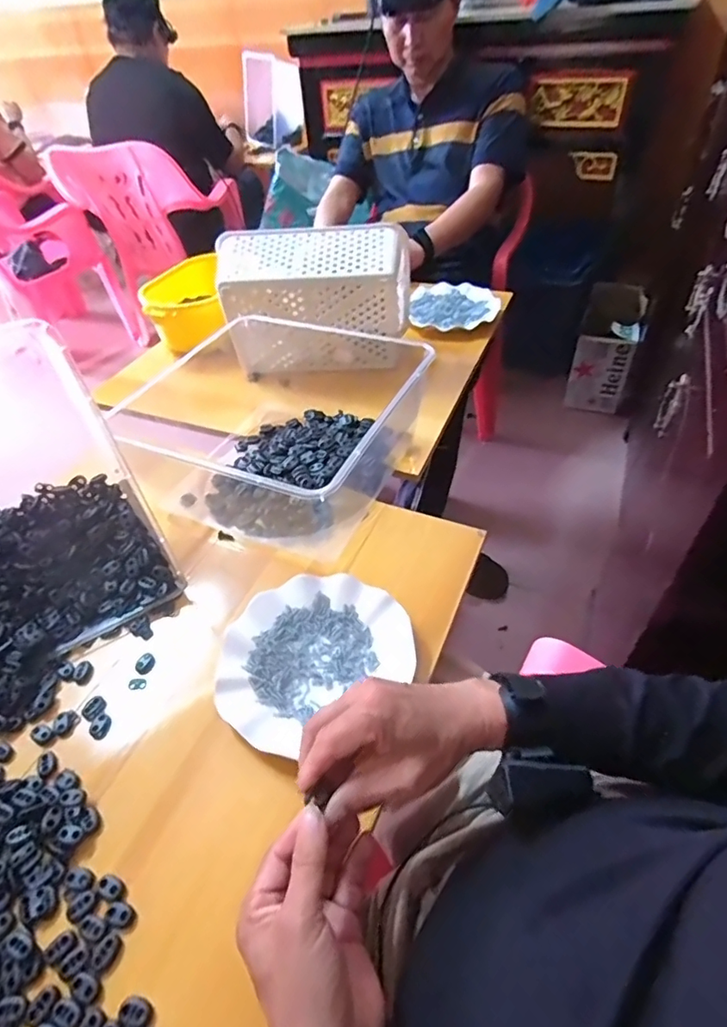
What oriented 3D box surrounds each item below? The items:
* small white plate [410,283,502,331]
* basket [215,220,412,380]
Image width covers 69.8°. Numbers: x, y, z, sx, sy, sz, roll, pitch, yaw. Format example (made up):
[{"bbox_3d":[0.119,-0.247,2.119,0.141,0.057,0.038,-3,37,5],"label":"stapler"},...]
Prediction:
[{"bbox_3d":[0.173,-0.396,0.984,0.162,0.016,0.191,0,46,6],"label":"small white plate"},{"bbox_3d":[-0.069,-0.335,0.838,0.281,0.195,0.120,-4,46,2],"label":"basket"}]

